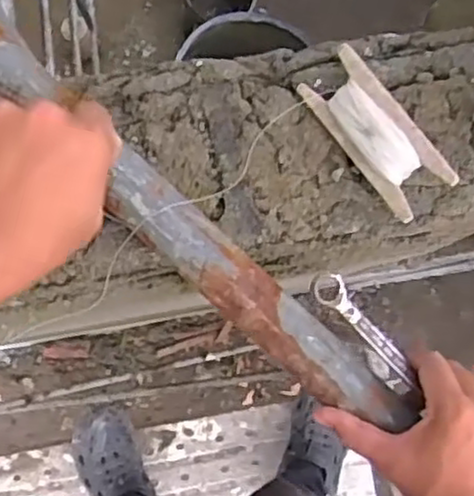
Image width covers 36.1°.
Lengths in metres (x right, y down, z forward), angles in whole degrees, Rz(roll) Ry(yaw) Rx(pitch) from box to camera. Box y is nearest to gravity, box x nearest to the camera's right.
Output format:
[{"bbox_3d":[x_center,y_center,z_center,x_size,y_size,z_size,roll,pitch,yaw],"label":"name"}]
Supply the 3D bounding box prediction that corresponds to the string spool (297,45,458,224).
[{"bbox_3d":[0.115,-0.095,0.598,0.055,0.044,0.147,-34,88,-5],"label":"string spool"}]

